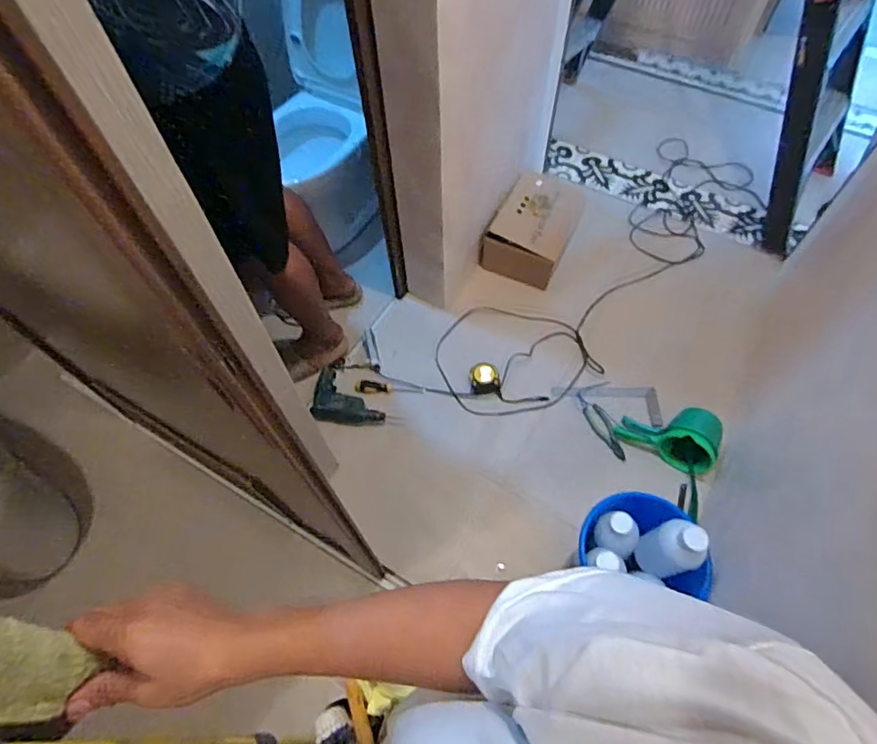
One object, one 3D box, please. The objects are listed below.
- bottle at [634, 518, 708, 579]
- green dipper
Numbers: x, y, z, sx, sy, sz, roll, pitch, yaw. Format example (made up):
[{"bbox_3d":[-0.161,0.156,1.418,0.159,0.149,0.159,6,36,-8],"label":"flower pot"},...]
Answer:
[{"bbox_3d":[0.470,0.361,1.056,0.079,0.176,0.096,-24,63,-12],"label":"bottle"},{"bbox_3d":[0.638,0.153,1.407,0.236,0.098,0.173,34,67,19],"label":"green dipper"}]

